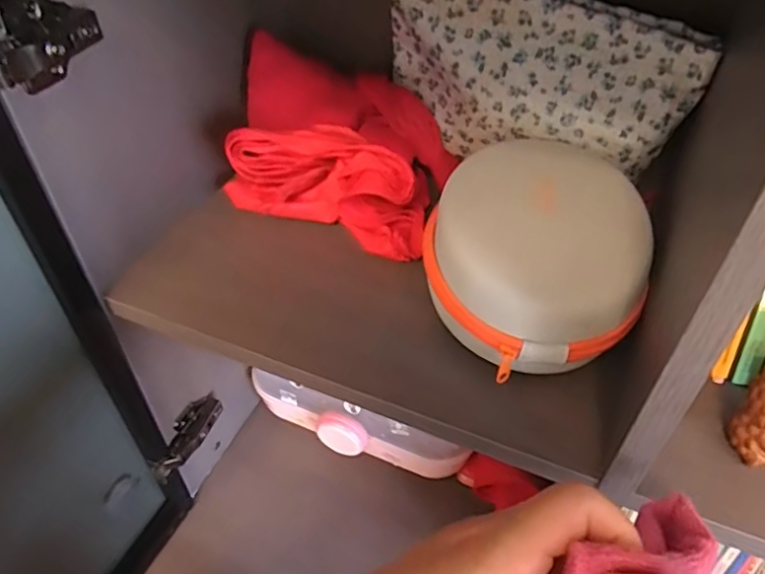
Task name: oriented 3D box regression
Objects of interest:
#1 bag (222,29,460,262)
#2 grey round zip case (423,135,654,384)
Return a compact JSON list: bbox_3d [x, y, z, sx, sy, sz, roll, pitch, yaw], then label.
[{"bbox_3d":[-0.043,-0.121,0.492,0.186,0.112,0.124,13,46,12],"label":"bag"},{"bbox_3d":[0.101,-0.033,0.408,0.142,0.076,0.192,7,45,7],"label":"grey round zip case"}]

